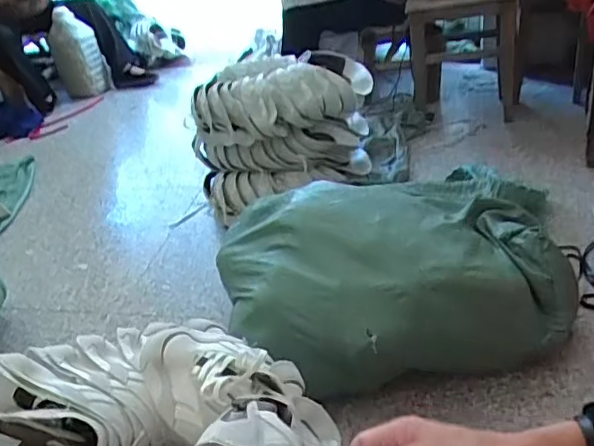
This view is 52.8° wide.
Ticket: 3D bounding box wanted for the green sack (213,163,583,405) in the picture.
[{"bbox_3d":[0.179,0.069,1.222,0.649,0.304,0.476,-9,32,2],"label":"green sack"}]

